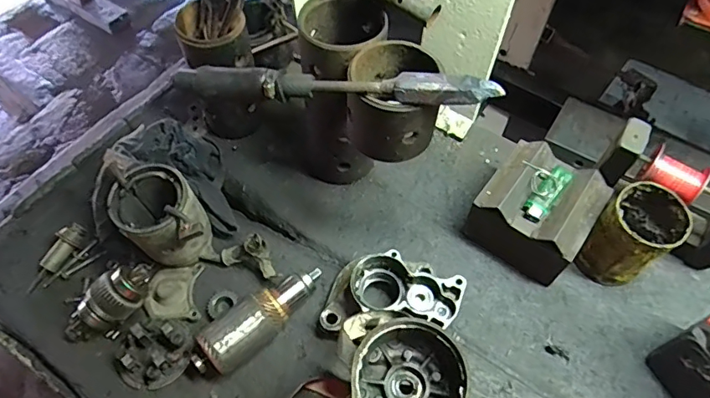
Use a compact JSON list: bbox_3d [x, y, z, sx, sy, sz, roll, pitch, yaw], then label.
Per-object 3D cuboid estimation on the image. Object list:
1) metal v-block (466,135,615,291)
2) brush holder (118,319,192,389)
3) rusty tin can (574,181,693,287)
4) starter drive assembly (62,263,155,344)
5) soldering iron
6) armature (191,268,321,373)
[{"bbox_3d":[0.211,0.016,0.577,0.121,0.094,0.119,33,63,19],"label":"metal v-block"},{"bbox_3d":[-0.218,0.164,0.527,0.077,0.035,0.067,-31,63,-19],"label":"brush holder"},{"bbox_3d":[0.303,0.045,0.545,0.085,0.117,0.074,-31,63,-19],"label":"rusty tin can"},{"bbox_3d":[-0.270,0.118,0.548,0.114,0.058,0.046,-43,66,-1],"label":"starter drive assembly"},{"bbox_3d":[-0.020,-0.097,0.419,0.276,0.032,0.026,7,57,4],"label":"soldering iron"},{"bbox_3d":[-0.105,0.129,0.539,0.162,0.049,0.050,-38,65,-22],"label":"armature"}]

